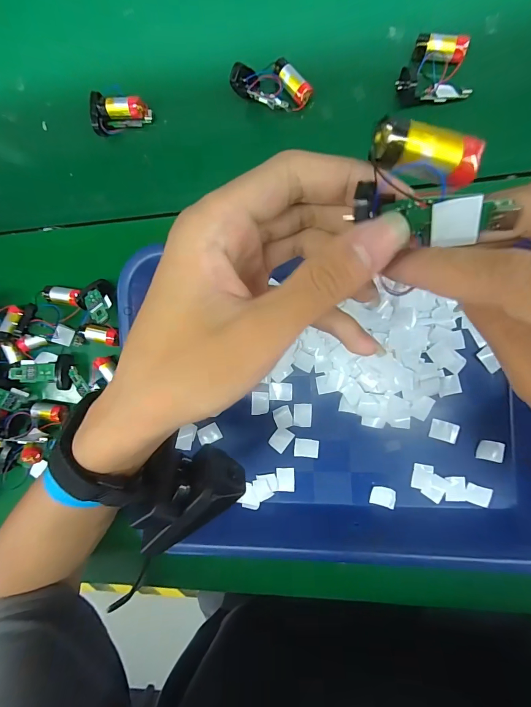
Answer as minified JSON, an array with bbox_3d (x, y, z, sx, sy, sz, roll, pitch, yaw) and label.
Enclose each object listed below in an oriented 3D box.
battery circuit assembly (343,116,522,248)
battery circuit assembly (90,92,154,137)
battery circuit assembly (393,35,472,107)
[{"bbox_3d":[0.060,-0.059,0.122,0.051,0.021,0.032,12,92,7],"label":"battery circuit assembly"},{"bbox_3d":[-0.126,-0.210,0.304,0.048,0.020,0.032,2,91,5],"label":"battery circuit assembly"},{"bbox_3d":[0.128,-0.218,0.266,0.051,0.018,0.046,-3,90,5],"label":"battery circuit assembly"}]

